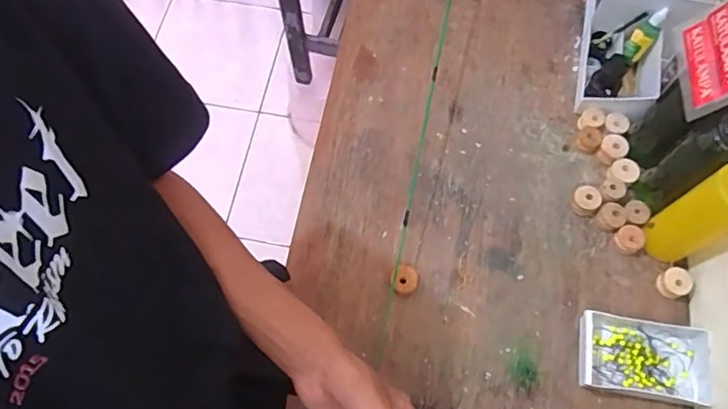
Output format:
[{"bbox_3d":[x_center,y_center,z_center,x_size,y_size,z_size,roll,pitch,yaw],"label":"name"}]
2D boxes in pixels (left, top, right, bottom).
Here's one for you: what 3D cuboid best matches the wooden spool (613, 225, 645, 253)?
[{"bbox_3d":[0.334,0.044,0.674,0.029,0.024,0.033,-30,71,-12],"label":"wooden spool"}]

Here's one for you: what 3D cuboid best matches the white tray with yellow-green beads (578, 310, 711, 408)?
[{"bbox_3d":[0.328,0.179,0.621,0.155,0.031,0.084,10,68,4],"label":"white tray with yellow-green beads"}]

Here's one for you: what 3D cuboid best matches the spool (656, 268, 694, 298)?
[{"bbox_3d":[0.379,0.096,0.653,0.036,0.018,0.032,-19,69,-8],"label":"spool"}]

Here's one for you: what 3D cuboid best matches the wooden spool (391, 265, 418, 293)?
[{"bbox_3d":[0.049,0.093,0.664,0.033,0.020,0.032,0,68,0],"label":"wooden spool"}]

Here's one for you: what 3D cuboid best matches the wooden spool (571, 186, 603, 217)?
[{"bbox_3d":[0.289,-0.004,0.694,0.036,0.024,0.035,0,68,0],"label":"wooden spool"}]

